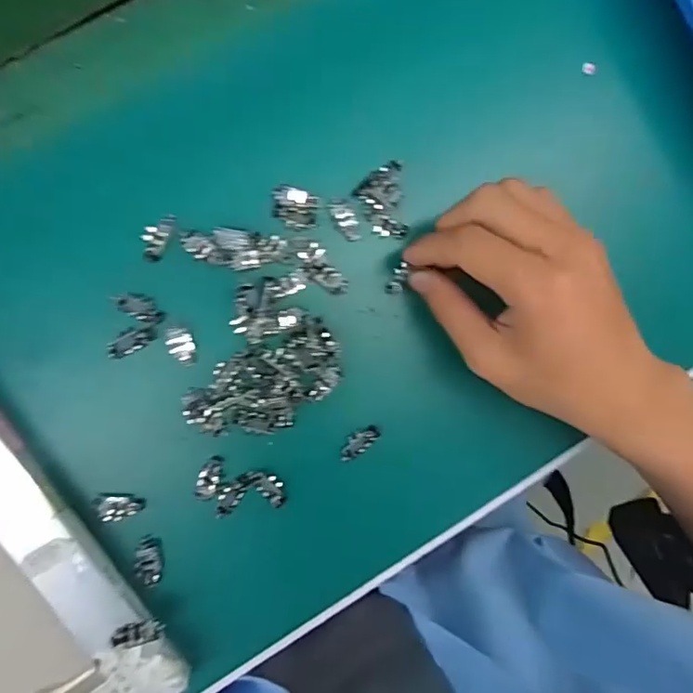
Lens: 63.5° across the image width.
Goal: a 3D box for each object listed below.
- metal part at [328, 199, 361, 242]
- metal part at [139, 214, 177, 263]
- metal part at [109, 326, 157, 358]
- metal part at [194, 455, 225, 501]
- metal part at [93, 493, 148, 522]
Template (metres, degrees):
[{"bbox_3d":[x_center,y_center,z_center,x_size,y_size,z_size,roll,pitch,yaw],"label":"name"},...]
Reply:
[{"bbox_3d":[0.000,-0.072,0.315,0.012,0.004,0.026,-30,96,-5],"label":"metal part"},{"bbox_3d":[-0.102,-0.059,0.302,0.012,0.007,0.027,19,90,-8],"label":"metal part"},{"bbox_3d":[-0.116,-0.003,0.303,0.026,0.006,0.012,-30,96,-5],"label":"metal part"},{"bbox_3d":[-0.076,0.073,0.313,0.012,0.006,0.025,21,77,-8],"label":"metal part"},{"bbox_3d":[-0.125,0.088,0.307,0.025,0.011,0.013,10,91,-8],"label":"metal part"}]

